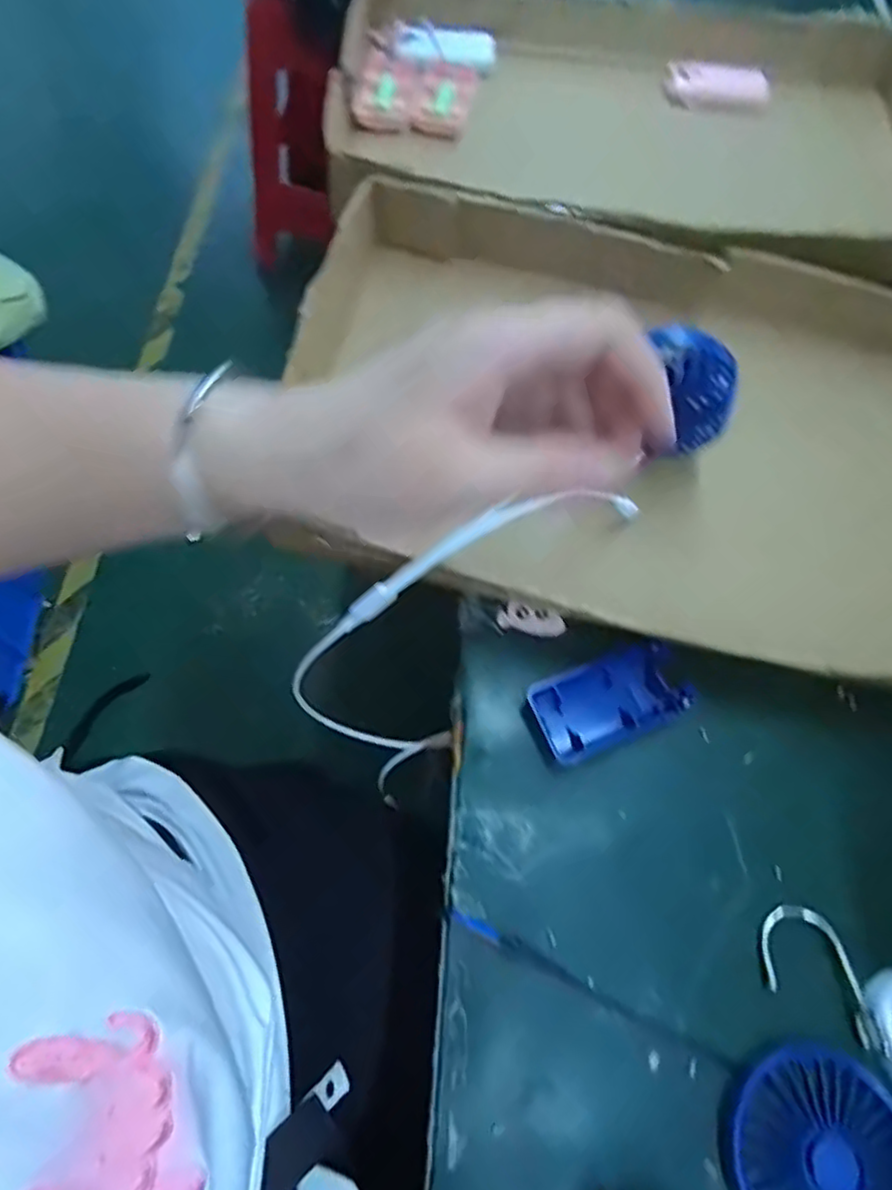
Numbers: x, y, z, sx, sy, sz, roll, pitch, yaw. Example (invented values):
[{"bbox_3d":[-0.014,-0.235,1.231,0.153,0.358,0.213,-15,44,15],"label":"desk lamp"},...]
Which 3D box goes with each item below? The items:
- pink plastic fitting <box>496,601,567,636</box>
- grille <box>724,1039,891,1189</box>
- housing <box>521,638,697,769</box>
[{"bbox_3d":[0.053,0.014,0.420,0.041,0.004,0.019,9,66,-2],"label":"pink plastic fitting"},{"bbox_3d":[0.172,0.257,0.307,0.085,0.015,0.087,2,66,-5],"label":"grille"},{"bbox_3d":[0.093,0.063,0.394,0.095,0.020,0.050,-21,70,-14],"label":"housing"}]

